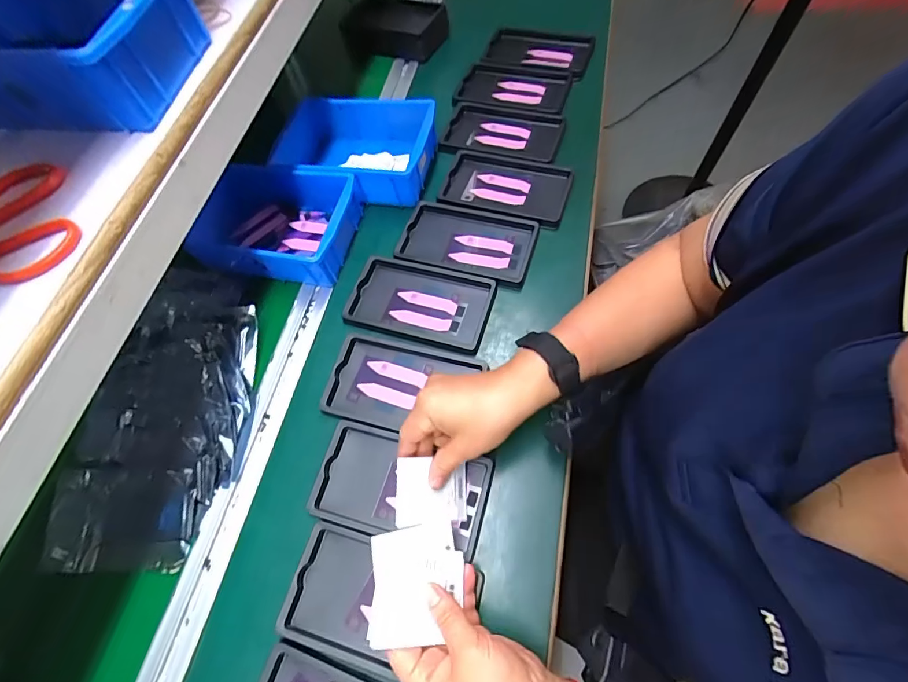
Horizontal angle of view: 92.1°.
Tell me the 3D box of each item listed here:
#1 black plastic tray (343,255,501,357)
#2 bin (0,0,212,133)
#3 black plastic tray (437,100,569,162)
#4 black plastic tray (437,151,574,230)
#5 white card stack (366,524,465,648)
[{"bbox_3d":[-0.040,-0.046,0.505,0.161,0.014,0.097,15,66,10],"label":"black plastic tray"},{"bbox_3d":[-0.304,-0.236,0.345,0.191,0.065,0.130,6,65,11],"label":"bin"},{"bbox_3d":[0.070,-0.301,0.626,0.162,0.017,0.106,16,66,10],"label":"black plastic tray"},{"bbox_3d":[0.068,-0.203,0.576,0.161,0.019,0.101,17,66,11],"label":"black plastic tray"},{"bbox_3d":[-0.027,0.180,0.330,0.072,0.011,0.078,10,63,-25],"label":"white card stack"}]

